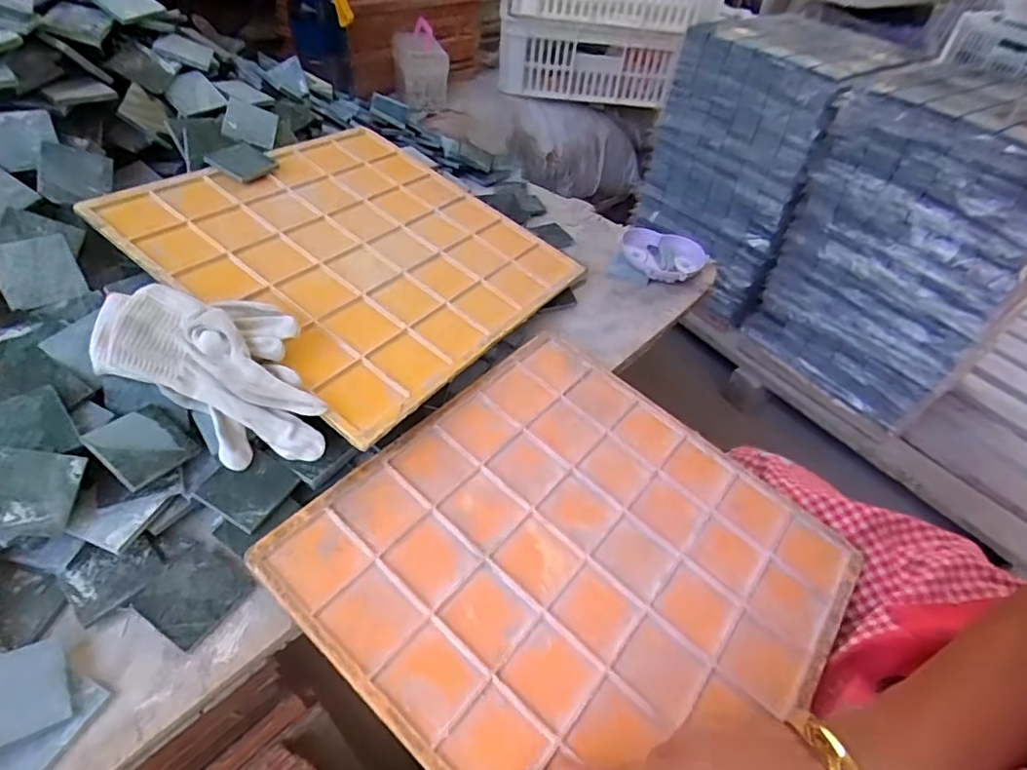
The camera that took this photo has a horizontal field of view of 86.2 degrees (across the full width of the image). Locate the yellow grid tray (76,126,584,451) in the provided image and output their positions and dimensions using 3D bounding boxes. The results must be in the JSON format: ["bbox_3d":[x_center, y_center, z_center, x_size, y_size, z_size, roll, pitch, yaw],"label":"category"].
[{"bbox_3d":[-0.135,-0.125,0.508,0.309,0.016,0.310,36,48,11],"label":"yellow grid tray"}]

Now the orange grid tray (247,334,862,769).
[{"bbox_3d":[0.047,0.124,0.391,0.323,0.014,0.315,36,53,15],"label":"orange grid tray"}]

